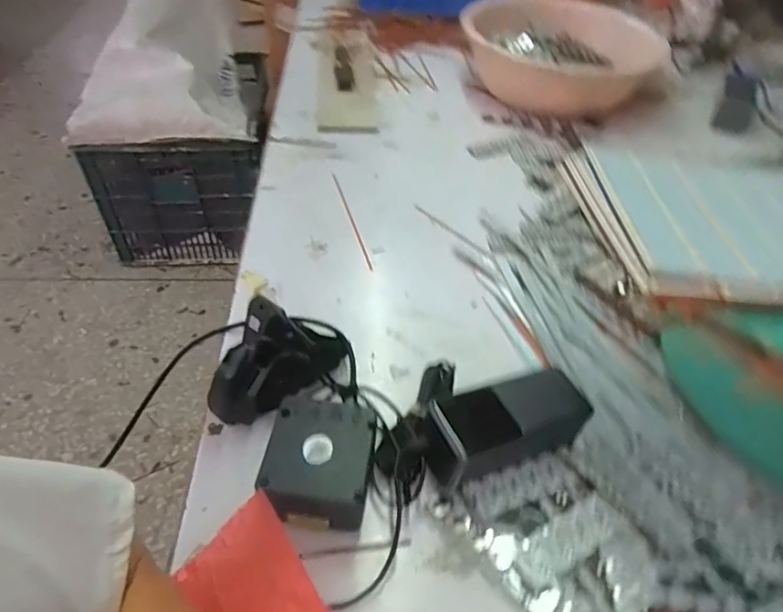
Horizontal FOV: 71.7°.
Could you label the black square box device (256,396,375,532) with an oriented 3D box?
[{"bbox_3d":[-0.050,0.118,0.392,0.073,0.062,0.081,5,46,2],"label":"black square box device"}]

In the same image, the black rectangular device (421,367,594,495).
[{"bbox_3d":[0.087,0.090,0.416,0.132,0.048,0.050,-17,49,-18],"label":"black rectangular device"}]

